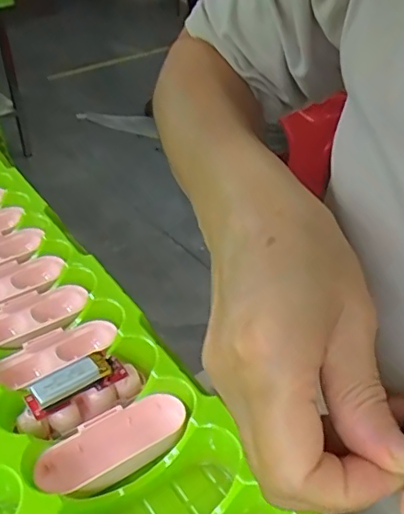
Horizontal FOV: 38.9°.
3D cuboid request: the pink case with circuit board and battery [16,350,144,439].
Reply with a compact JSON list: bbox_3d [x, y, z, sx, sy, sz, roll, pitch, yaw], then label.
[{"bbox_3d":[-0.052,0.057,0.246,0.054,0.020,0.015,-27,46,-30],"label":"pink case with circuit board and battery"}]

